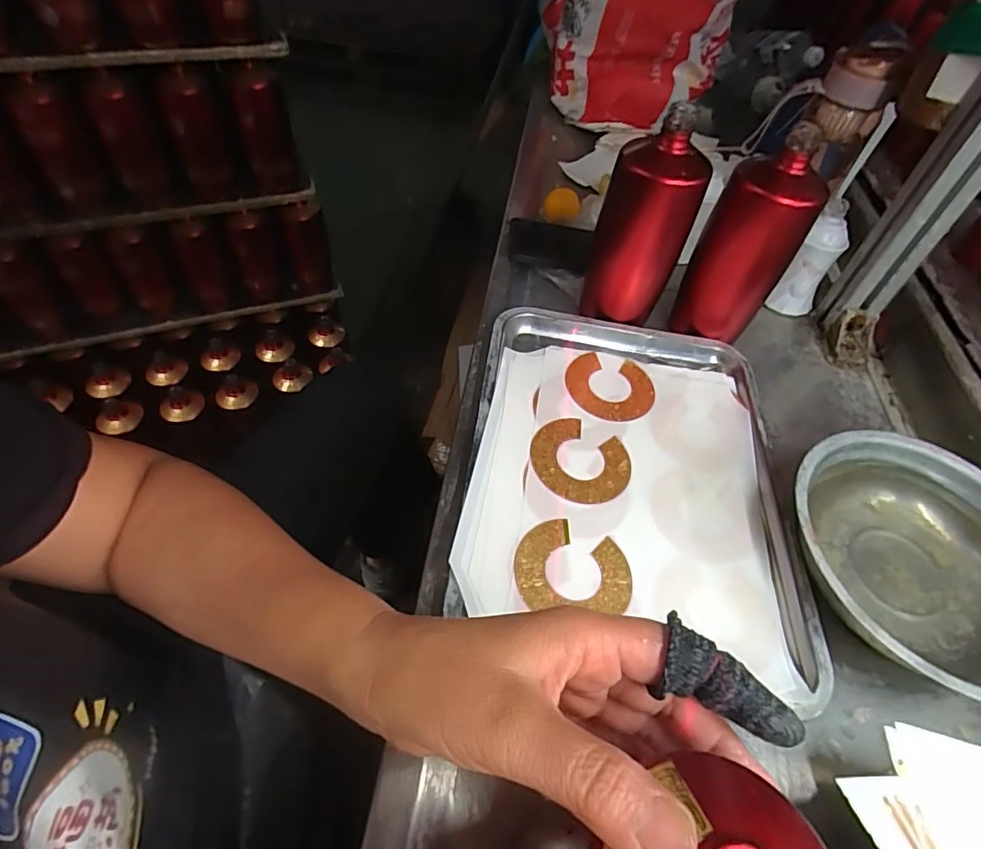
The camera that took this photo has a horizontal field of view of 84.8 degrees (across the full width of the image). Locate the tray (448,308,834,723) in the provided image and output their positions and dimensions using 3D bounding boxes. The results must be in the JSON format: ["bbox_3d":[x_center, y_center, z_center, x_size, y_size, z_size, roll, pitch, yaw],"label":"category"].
[{"bbox_3d":[0.116,0.025,0.445,0.250,0.022,0.315,8,52,2],"label":"tray"}]

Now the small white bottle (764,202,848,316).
[{"bbox_3d":[0.352,-0.178,0.595,0.051,0.112,0.045,0,52,-4],"label":"small white bottle"}]

